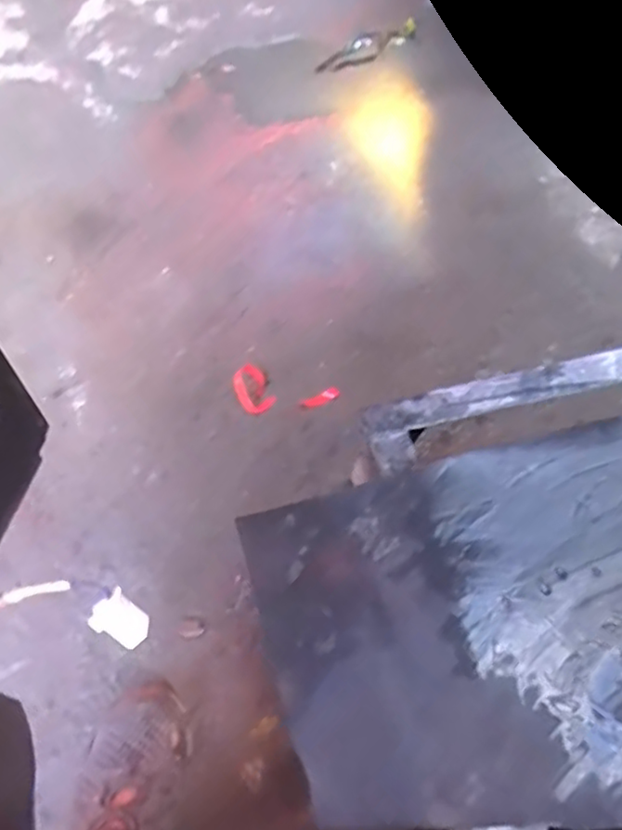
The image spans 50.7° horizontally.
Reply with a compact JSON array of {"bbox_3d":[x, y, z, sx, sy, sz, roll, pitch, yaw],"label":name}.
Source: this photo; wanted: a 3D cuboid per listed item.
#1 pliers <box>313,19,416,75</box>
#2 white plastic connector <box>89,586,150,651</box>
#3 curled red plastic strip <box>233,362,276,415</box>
[{"bbox_3d":[0.104,-0.709,1.263,0.213,0.021,0.069,-29,64,-10],"label":"pliers"},{"bbox_3d":[-0.081,0.088,0.279,0.023,0.009,0.018,42,53,-12],"label":"white plastic connector"},{"bbox_3d":[-0.078,-0.034,0.883,0.044,0.023,0.067,-25,64,-8],"label":"curled red plastic strip"}]

